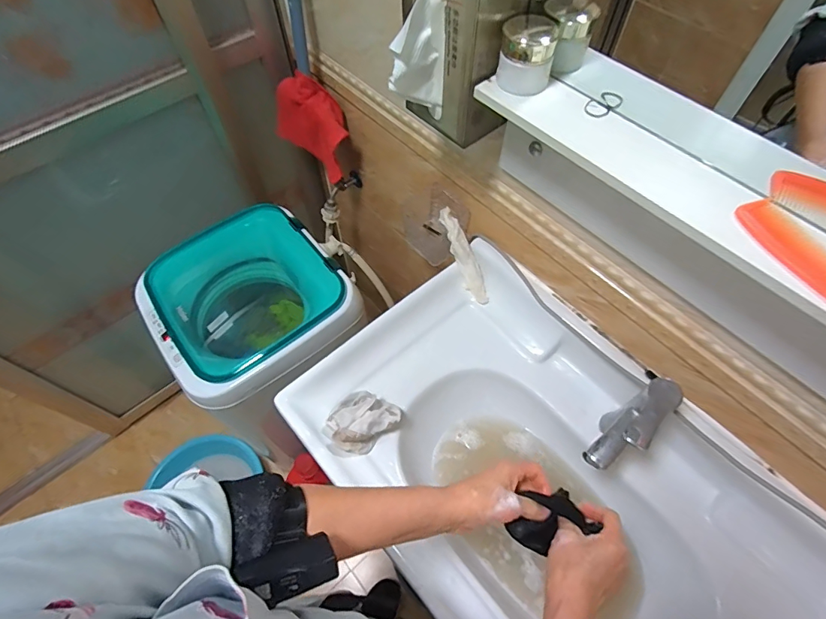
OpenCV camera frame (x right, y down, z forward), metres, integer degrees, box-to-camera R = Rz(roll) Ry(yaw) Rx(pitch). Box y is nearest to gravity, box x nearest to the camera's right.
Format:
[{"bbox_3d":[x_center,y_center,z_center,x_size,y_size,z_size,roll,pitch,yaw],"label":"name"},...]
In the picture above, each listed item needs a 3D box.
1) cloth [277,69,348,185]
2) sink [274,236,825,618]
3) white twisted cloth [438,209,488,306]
[{"bbox_3d":[-0.221,-0.430,1.006,0.098,0.173,0.214,-37,65,-18],"label":"cloth"},{"bbox_3d":[0.221,0.302,0.674,0.466,0.146,0.802,-38,66,-18],"label":"sink"},{"bbox_3d":[0.096,-0.097,0.822,0.031,0.033,0.189,-26,99,-13],"label":"white twisted cloth"}]

